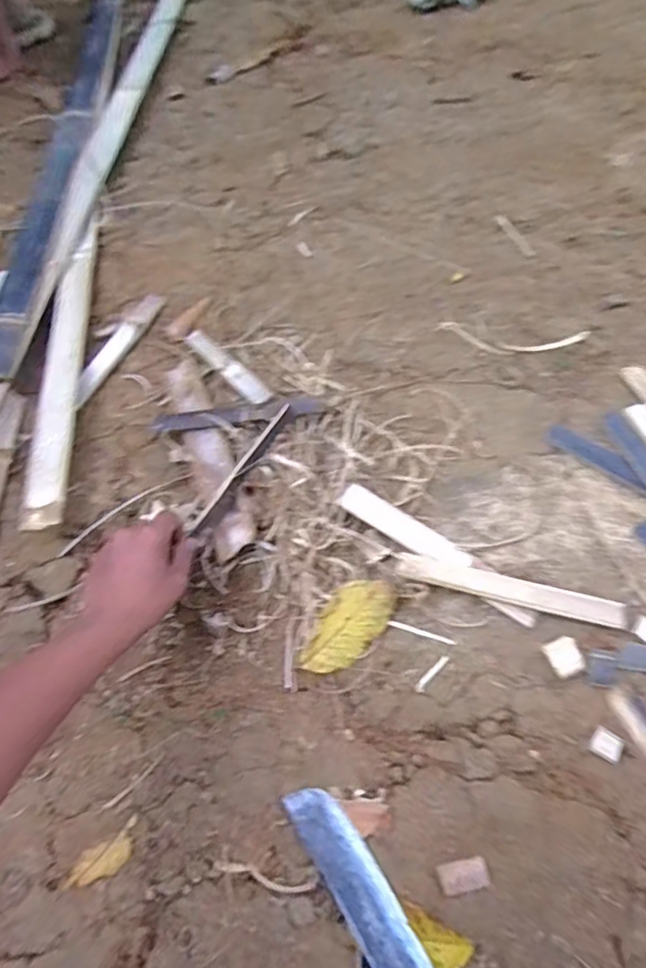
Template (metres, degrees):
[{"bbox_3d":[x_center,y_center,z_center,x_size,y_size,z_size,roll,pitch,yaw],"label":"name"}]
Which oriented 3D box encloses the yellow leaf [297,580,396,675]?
[{"bbox_3d":[0.022,0.136,0.530,0.057,0.013,0.104,31,81,27],"label":"yellow leaf"}]

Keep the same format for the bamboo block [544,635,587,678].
[{"bbox_3d":[0.219,0.157,0.506,0.029,0.008,0.032,-20,60,-10],"label":"bamboo block"}]

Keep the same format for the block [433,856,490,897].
[{"bbox_3d":[0.109,0.305,0.435,0.038,0.004,0.020,-12,59,-5],"label":"block"}]

